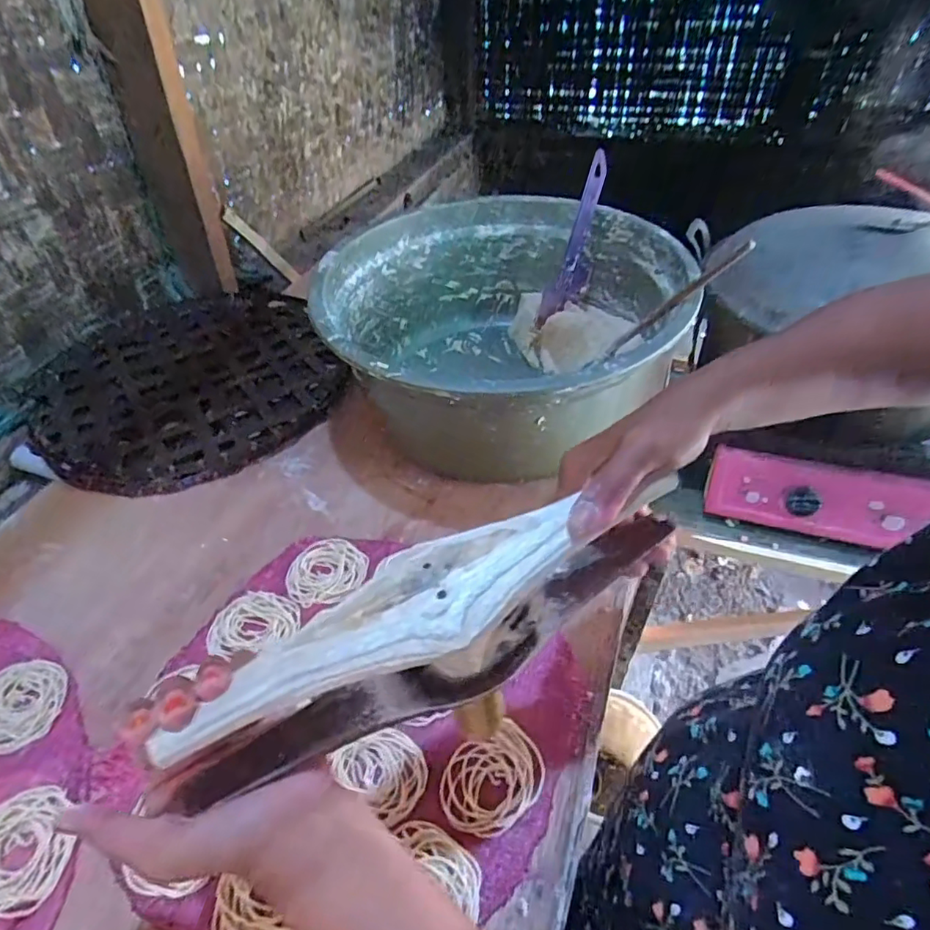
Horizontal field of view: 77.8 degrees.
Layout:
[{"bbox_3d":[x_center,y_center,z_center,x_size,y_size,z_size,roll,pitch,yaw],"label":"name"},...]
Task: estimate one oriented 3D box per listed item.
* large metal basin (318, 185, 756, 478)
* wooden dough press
[{"bbox_3d":[0.039,-0.150,0.678,0.394,0.190,0.387,-1,43,1],"label":"large metal basin"},{"bbox_3d":[-0.007,0.092,0.315,0.305,0.093,0.058,-24,48,-17],"label":"wooden dough press"}]

